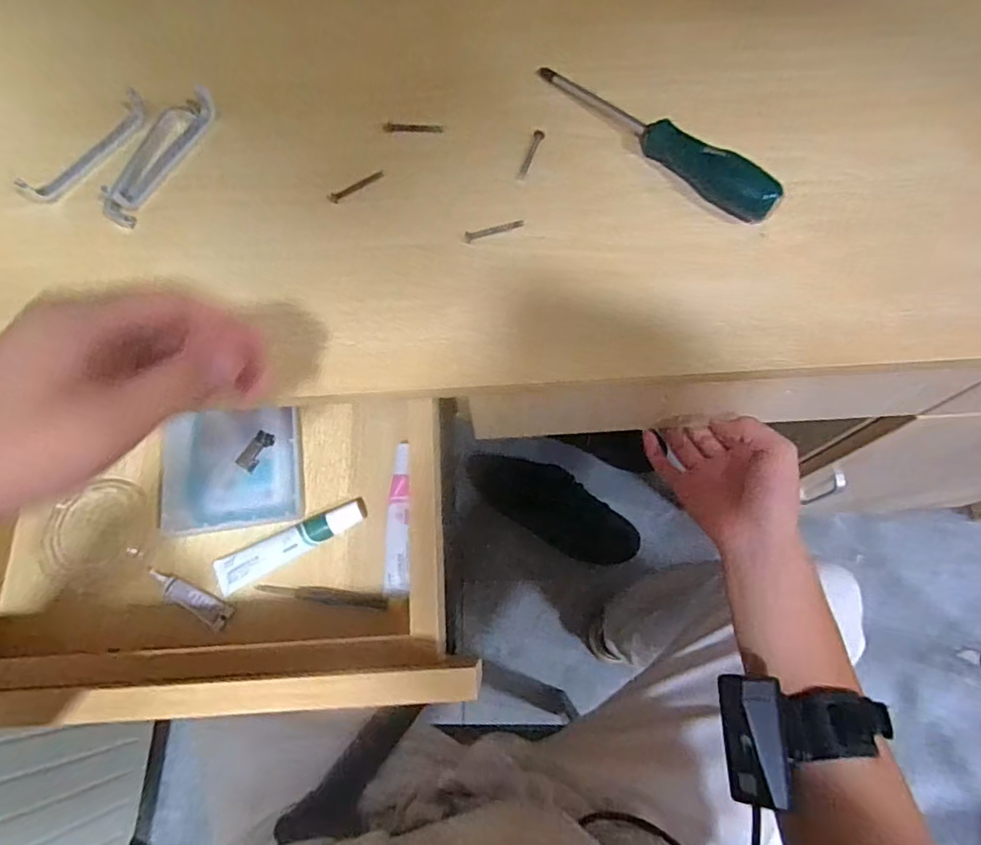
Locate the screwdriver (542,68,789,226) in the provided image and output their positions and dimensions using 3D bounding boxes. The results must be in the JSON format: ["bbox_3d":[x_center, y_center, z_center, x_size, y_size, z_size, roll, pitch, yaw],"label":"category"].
[{"bbox_3d":[0.110,-0.196,0.394,0.022,0.026,0.188,-43,76,-13],"label":"screwdriver"}]

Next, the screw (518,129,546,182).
[{"bbox_3d":[0.028,-0.185,0.403,0.007,0.004,0.042,20,72,7],"label":"screw"}]

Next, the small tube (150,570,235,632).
[{"bbox_3d":[-0.228,0.131,0.442,0.071,0.007,0.018,29,73,10],"label":"small tube"}]

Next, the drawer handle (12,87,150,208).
[{"bbox_3d":[-0.279,-0.190,0.404,0.021,0.010,0.103,36,75,12],"label":"drawer handle"}]

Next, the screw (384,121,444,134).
[{"bbox_3d":[-0.054,-0.208,0.412,0.041,0.004,0.007,0,71,1],"label":"screw"}]

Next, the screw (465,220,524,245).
[{"bbox_3d":[0.003,-0.128,0.384,0.041,0.004,0.007,-18,71,-6],"label":"screw"}]

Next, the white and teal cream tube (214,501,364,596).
[{"bbox_3d":[-0.156,0.092,0.450,0.116,0.014,0.026,-27,73,-9],"label":"white and teal cream tube"}]

